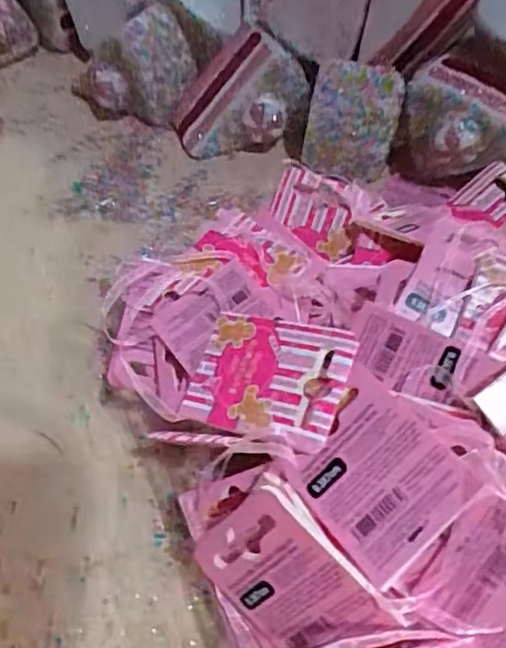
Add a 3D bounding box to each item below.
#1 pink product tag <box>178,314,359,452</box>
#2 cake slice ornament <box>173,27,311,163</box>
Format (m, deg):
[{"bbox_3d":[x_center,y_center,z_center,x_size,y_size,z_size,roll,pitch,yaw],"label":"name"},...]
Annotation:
[{"bbox_3d":[0.004,0.019,0.221,0.059,0.004,0.045,9,66,31],"label":"pink product tag"},{"bbox_3d":[-0.009,-0.158,0.420,0.085,0.059,0.068,-1,50,-1],"label":"cake slice ornament"}]

